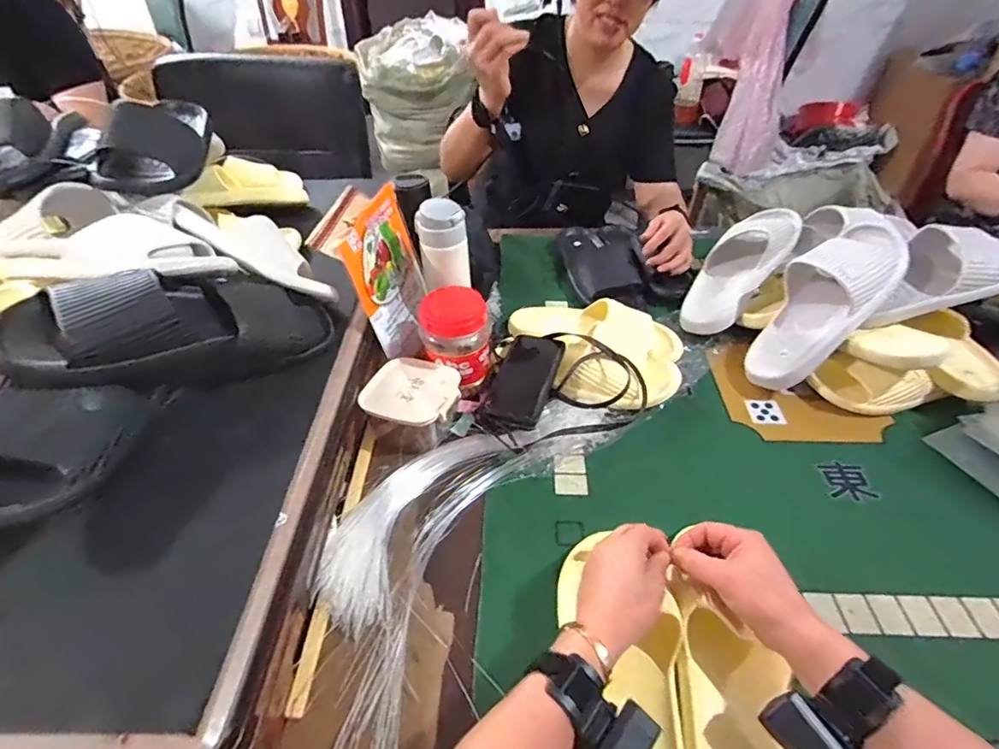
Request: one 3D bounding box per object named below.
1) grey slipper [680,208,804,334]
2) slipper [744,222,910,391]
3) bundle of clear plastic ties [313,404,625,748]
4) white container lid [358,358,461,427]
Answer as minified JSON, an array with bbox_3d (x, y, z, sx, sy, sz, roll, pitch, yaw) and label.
[{"bbox_3d":[0.396,-0.182,0.878,0.114,0.086,0.287,32,72,29],"label":"grey slipper"},{"bbox_3d":[0.456,-0.104,0.743,0.288,0.080,0.115,-53,53,9],"label":"slipper"},{"bbox_3d":[-0.051,0.156,0.583,0.195,0.039,0.444,23,47,23],"label":"bundle of clear plastic ties"},{"bbox_3d":[-0.110,0.019,0.670,0.115,0.010,0.111,16,44,16],"label":"white container lid"}]

